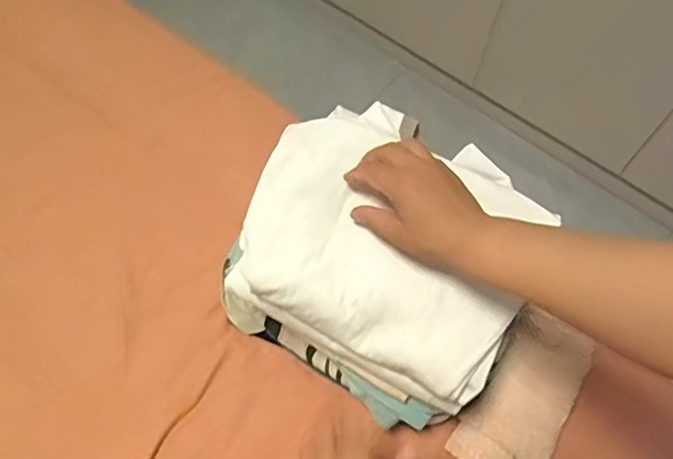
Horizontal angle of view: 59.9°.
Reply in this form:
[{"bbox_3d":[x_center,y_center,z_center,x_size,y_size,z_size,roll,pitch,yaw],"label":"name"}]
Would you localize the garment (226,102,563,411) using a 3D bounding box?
[{"bbox_3d":[0.046,0.008,0.562,0.275,0.052,0.230,28,83,7],"label":"garment"}]

